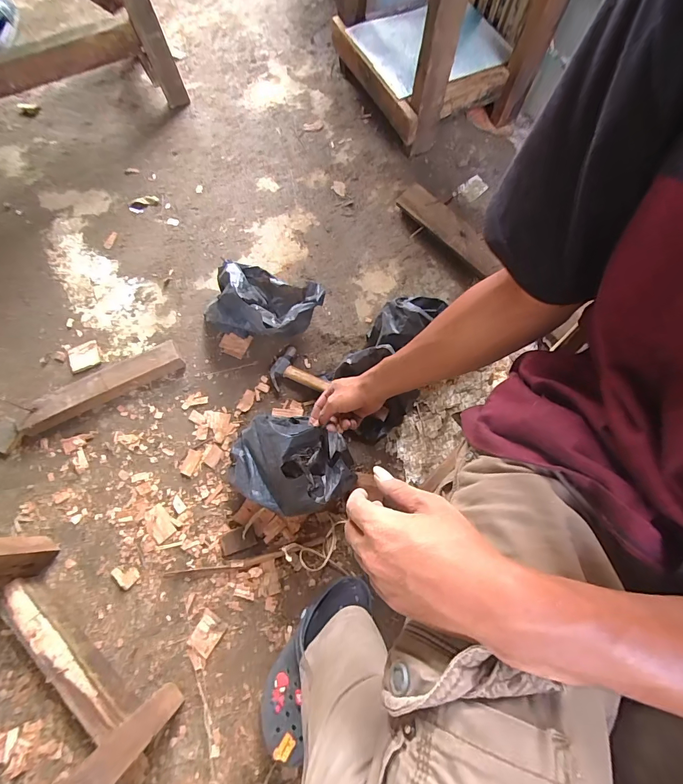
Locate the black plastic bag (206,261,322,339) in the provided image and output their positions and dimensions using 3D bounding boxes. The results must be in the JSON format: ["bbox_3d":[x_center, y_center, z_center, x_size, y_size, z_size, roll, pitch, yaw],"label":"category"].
[{"bbox_3d":[-0.157,-0.182,0.743,0.225,0.114,0.153,15,72,6],"label":"black plastic bag"}]

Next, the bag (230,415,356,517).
[{"bbox_3d":[-0.083,0.120,0.624,0.196,0.140,0.156,26,74,10],"label":"bag"}]

